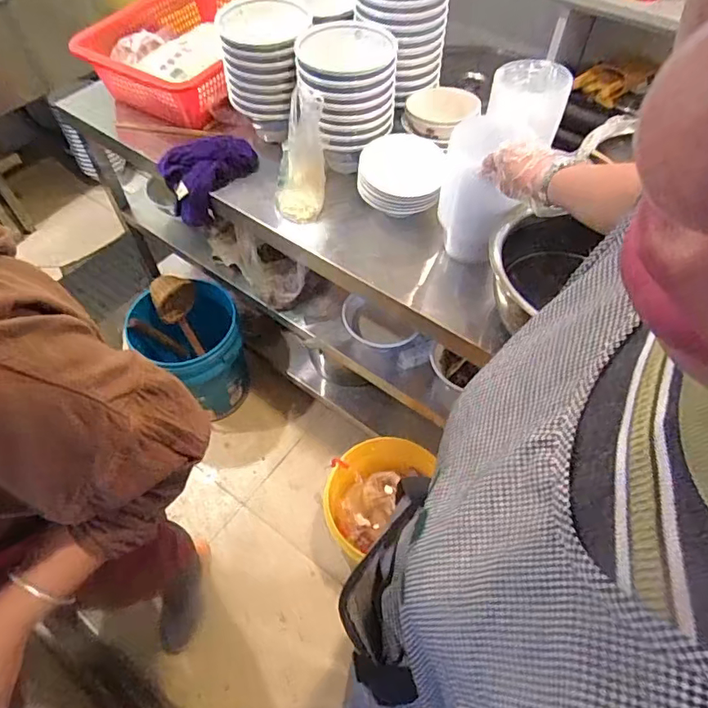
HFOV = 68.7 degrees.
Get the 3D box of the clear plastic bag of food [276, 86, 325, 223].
[{"bbox_3d":[-0.105,-0.394,1.041,0.096,0.249,0.072,12,29,7],"label":"clear plastic bag of food"}]

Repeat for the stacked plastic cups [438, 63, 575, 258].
[{"bbox_3d":[0.240,-0.327,0.876,0.144,0.110,0.331,26,99,16],"label":"stacked plastic cups"}]

